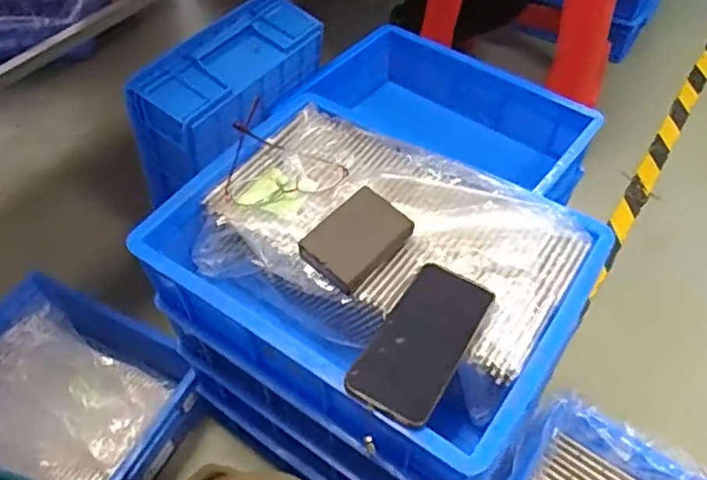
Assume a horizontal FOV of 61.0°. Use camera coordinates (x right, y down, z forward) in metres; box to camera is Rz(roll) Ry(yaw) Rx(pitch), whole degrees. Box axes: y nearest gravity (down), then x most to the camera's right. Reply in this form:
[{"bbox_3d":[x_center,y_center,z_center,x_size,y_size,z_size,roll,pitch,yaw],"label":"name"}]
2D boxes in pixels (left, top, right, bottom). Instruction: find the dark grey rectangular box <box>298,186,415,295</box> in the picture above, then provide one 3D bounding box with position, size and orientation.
[{"bbox_3d":[0.004,-0.003,0.601,0.070,0.026,0.098,36,60,26],"label":"dark grey rectangular box"}]

